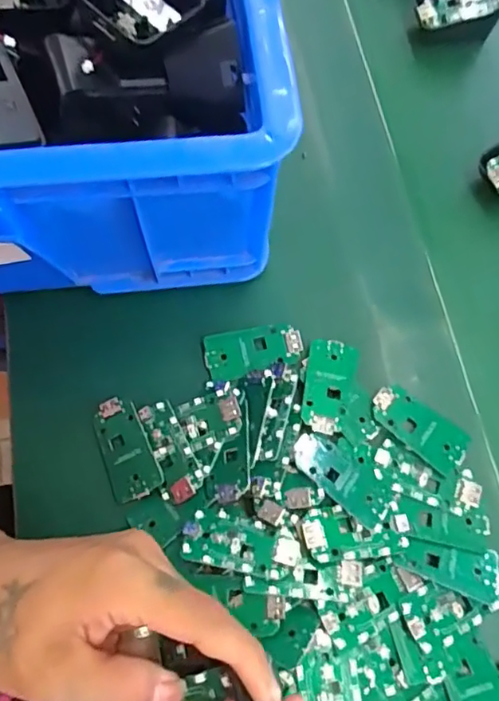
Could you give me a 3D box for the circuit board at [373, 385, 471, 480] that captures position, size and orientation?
[{"bbox_3d":[0.106,0.048,0.349,0.063,0.004,0.030,41,74,11],"label":"circuit board"}]

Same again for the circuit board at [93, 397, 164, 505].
[{"bbox_3d":[-0.079,0.061,0.350,0.032,0.004,0.064,-27,71,6],"label":"circuit board"}]

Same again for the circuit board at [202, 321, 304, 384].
[{"bbox_3d":[0.003,0.001,0.370,0.063,0.011,0.030,-12,72,-6],"label":"circuit board"}]

